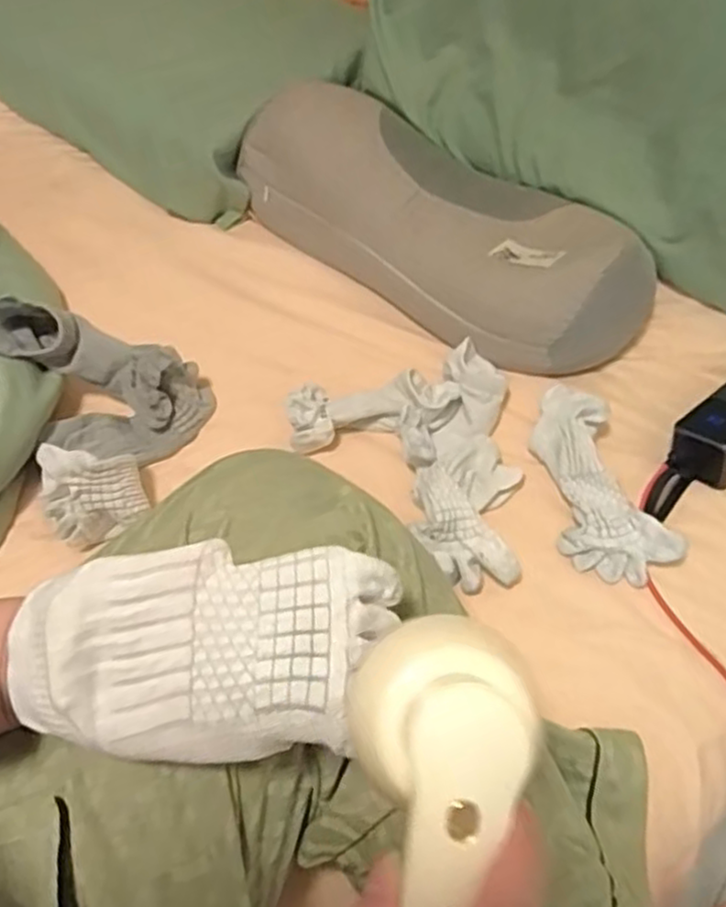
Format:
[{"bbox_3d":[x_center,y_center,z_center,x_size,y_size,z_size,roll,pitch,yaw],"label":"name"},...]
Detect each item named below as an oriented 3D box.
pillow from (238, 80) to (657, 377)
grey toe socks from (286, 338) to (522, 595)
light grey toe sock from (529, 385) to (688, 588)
[{"bbox_3d":[0.071,-0.242,0.767,0.196,0.116,0.459,-36,61,-24],"label":"pillow"},{"bbox_3d":[0.035,-0.002,0.619,0.188,0.043,0.241,-3,53,-2],"label":"grey toe socks"},{"bbox_3d":[0.190,0.019,0.606,0.079,0.047,0.182,-11,54,-8],"label":"light grey toe sock"}]

